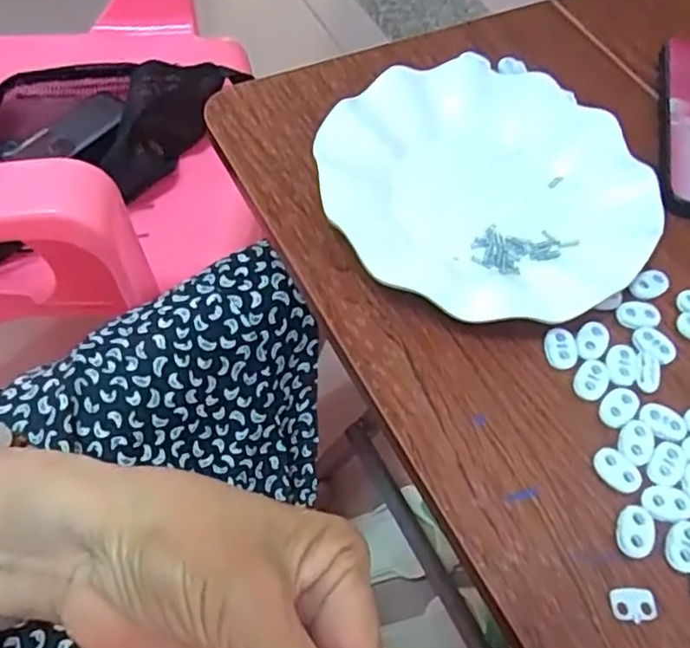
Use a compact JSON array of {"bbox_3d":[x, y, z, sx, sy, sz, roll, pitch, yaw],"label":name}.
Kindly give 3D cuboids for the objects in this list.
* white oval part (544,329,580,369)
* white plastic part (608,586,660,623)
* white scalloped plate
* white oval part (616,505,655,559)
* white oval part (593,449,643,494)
[{"bbox_3d":[0.111,0.012,0.341,0.016,0.004,0.020,2,60,-3],"label":"white oval part"},{"bbox_3d":[0.122,0.119,0.282,0.019,0.004,0.013,-3,60,-7],"label":"white plastic part"},{"bbox_3d":[0.084,-0.089,0.383,0.183,0.024,0.187,2,60,-3],"label":"white scalloped plate"},{"bbox_3d":[0.129,0.092,0.296,0.016,0.004,0.023,21,60,8],"label":"white oval part"},{"bbox_3d":[0.127,0.068,0.310,0.016,0.004,0.023,-37,69,-23],"label":"white oval part"}]

